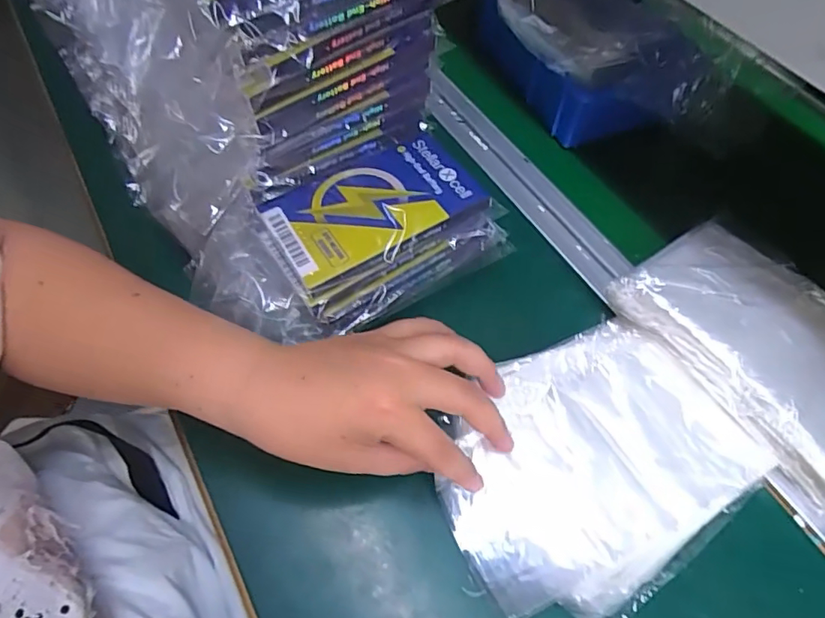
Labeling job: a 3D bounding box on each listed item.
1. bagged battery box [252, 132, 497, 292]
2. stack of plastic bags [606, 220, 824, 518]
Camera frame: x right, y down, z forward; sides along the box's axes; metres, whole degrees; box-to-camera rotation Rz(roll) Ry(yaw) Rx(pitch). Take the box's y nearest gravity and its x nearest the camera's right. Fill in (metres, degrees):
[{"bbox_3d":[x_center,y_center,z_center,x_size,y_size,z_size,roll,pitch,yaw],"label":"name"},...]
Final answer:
[{"bbox_3d":[-0.025,-0.068,0.350,0.133,0.014,0.077,-26,63,-18],"label":"bagged battery box"},{"bbox_3d":[0.244,0.020,0.353,0.130,0.031,0.187,-33,65,-21],"label":"stack of plastic bags"}]

